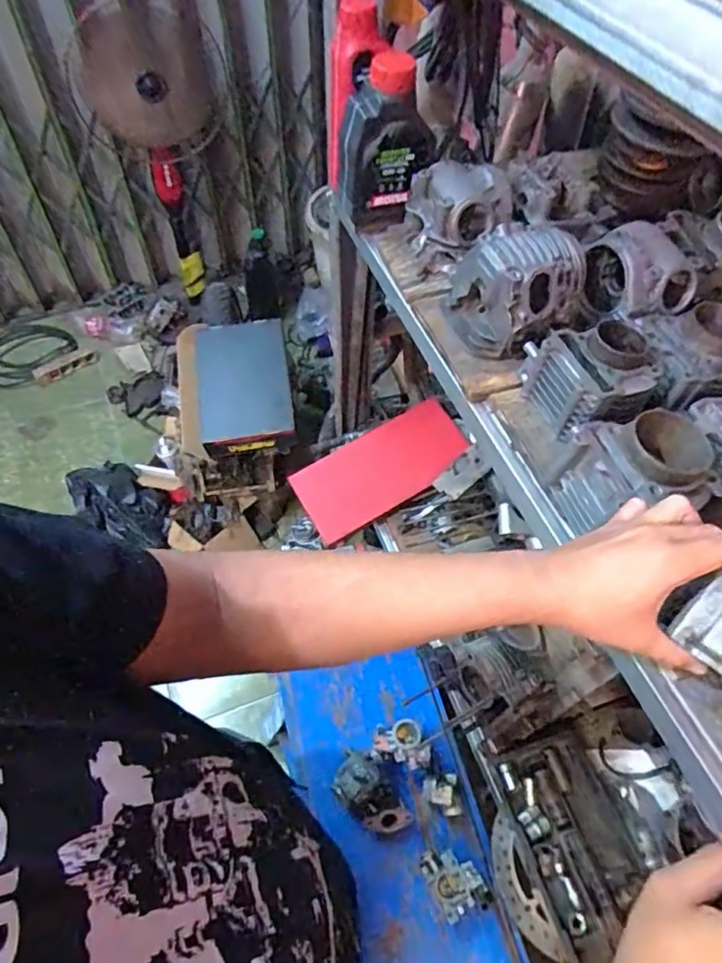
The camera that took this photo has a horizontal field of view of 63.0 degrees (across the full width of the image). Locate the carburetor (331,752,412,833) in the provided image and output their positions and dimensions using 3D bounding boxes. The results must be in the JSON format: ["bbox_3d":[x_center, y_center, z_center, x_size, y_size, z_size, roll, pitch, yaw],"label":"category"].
[{"bbox_3d":[0.021,0.485,0.911,0.127,0.086,0.081,36,61,21],"label":"carburetor"}]

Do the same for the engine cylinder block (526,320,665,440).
[{"bbox_3d":[0.240,-0.110,0.617,0.105,0.070,0.103,-16,57,-12],"label":"engine cylinder block"}]

